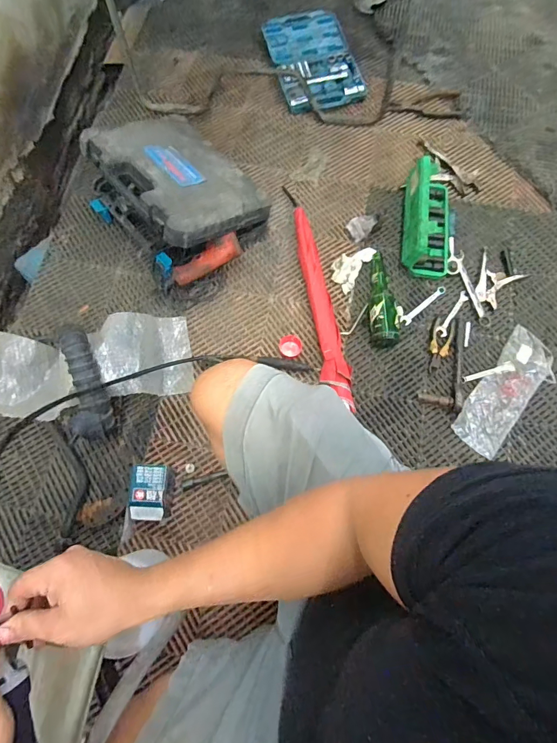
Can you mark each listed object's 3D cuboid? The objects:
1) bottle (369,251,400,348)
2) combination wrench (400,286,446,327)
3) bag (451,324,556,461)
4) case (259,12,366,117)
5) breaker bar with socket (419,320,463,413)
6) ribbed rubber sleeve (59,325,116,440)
[{"bbox_3d":[0.261,-0.183,1.021,0.076,0.056,0.251,4,73,0],"label":"bottle"},{"bbox_3d":[0.367,-0.166,1.049,0.153,0.007,0.025,-37,77,-11],"label":"combination wrench"},{"bbox_3d":[0.535,0.048,0.976,0.120,0.016,0.323,38,76,10],"label":"bag"},{"bbox_3d":[0.110,-0.934,1.255,0.249,0.040,0.343,-13,74,-5],"label":"case"},{"bbox_3d":[0.405,-0.023,0.987,0.091,0.026,0.224,18,74,4],"label":"breaker bar with socket"},{"bbox_3d":[-0.395,0.024,0.842,0.079,0.064,0.228,-10,99,-4],"label":"ribbed rubber sleeve"}]

